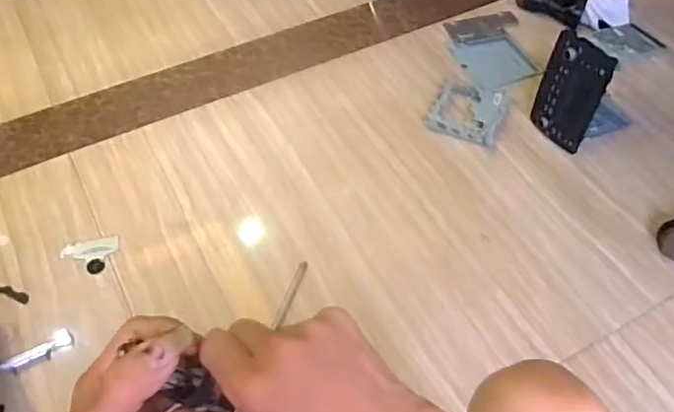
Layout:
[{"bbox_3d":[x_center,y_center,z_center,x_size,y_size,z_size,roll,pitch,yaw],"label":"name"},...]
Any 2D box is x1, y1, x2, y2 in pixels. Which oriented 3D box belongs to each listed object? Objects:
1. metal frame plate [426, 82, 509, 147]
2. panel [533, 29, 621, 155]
[{"bbox_3d":[0.264,-0.190,1.235,0.139,0.028,0.154,20,56,15],"label":"metal frame plate"},{"bbox_3d":[0.429,-0.212,1.140,0.024,0.207,0.131,-20,53,-24],"label":"panel"}]

